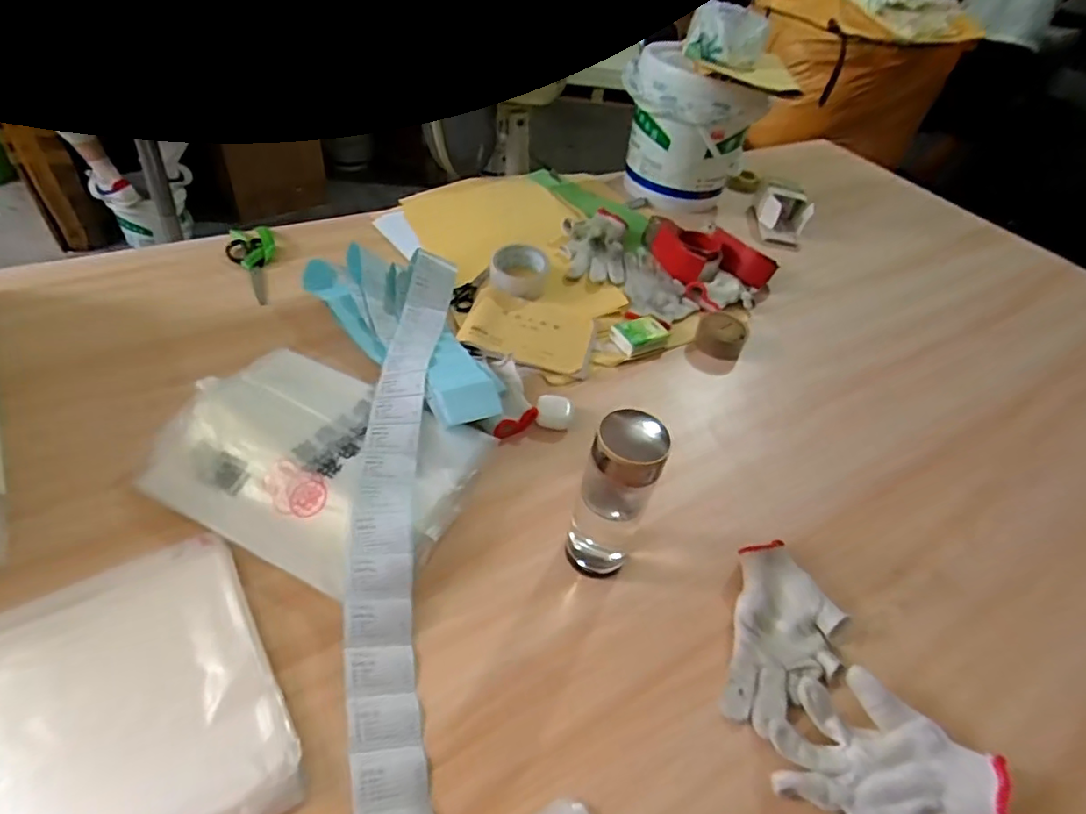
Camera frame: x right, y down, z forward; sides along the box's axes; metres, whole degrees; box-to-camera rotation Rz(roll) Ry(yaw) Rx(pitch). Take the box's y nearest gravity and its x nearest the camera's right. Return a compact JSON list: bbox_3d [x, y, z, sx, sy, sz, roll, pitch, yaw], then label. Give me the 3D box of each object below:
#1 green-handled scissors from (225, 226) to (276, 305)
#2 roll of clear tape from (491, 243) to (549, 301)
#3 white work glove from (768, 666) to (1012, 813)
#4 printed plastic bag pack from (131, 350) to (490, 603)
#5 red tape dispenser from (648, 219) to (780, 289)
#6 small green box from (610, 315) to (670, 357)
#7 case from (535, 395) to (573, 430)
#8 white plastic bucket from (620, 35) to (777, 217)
[{"bbox_3d":[-0.433,-0.221,0.887,0.068,0.024,0.184,-19,52,-22],"label":"green-handled scissors"},{"bbox_3d":[-0.035,-0.213,0.914,0.088,0.044,0.090,6,45,-6],"label":"roll of clear tape"},{"bbox_3d":[0.282,0.296,0.494,0.178,0.038,0.123,-3,48,-9],"label":"white work glove"},{"bbox_3d":[-0.243,0.055,0.640,0.319,0.040,0.230,23,49,14],"label":"printed plastic bag pack"},{"bbox_3d":[0.288,-0.255,1.005,0.220,0.052,0.106,12,46,2],"label":"red tape dispenser"},{"bbox_3d":[0.144,-0.106,0.864,0.079,0.021,0.055,-19,52,-23],"label":"small green box"},{"bbox_3d":[0.014,0.006,0.746,0.045,0.021,0.041,8,47,1],"label":"case"},{"bbox_3d":[0.272,-0.534,1.137,0.254,0.240,0.200,12,46,4],"label":"white plastic bucket"}]

